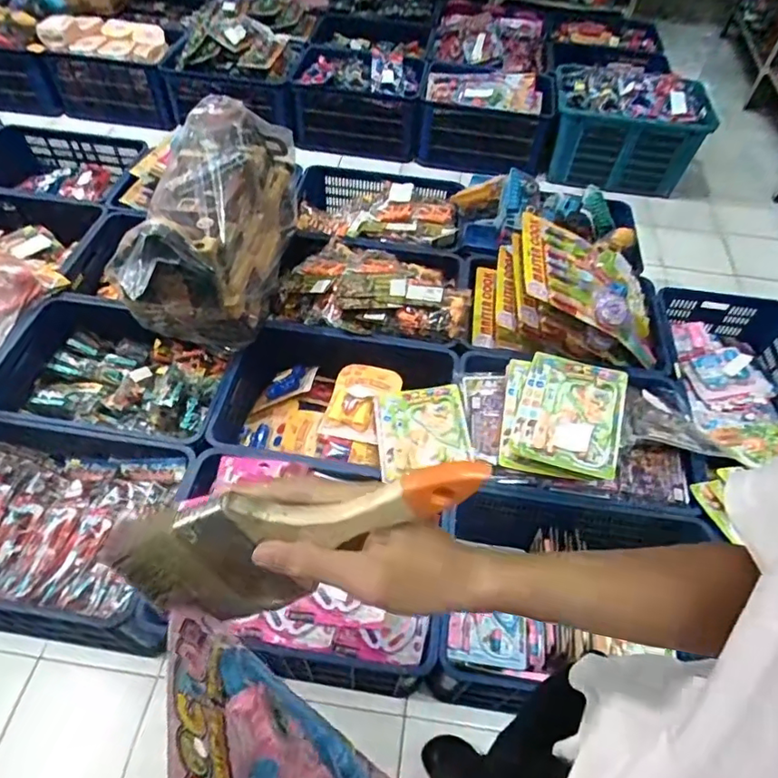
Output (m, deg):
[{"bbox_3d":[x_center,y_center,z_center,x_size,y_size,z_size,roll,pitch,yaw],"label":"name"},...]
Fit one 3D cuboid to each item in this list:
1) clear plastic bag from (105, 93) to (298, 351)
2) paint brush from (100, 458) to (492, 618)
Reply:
[{"bbox_3d":[-0.480,-0.446,1.506,0.326,0.383,0.756,6,53,1],"label":"clear plastic bag"},{"bbox_3d":[-0.048,0.087,0.322,0.212,0.091,0.047,-18,54,7],"label":"paint brush"}]

